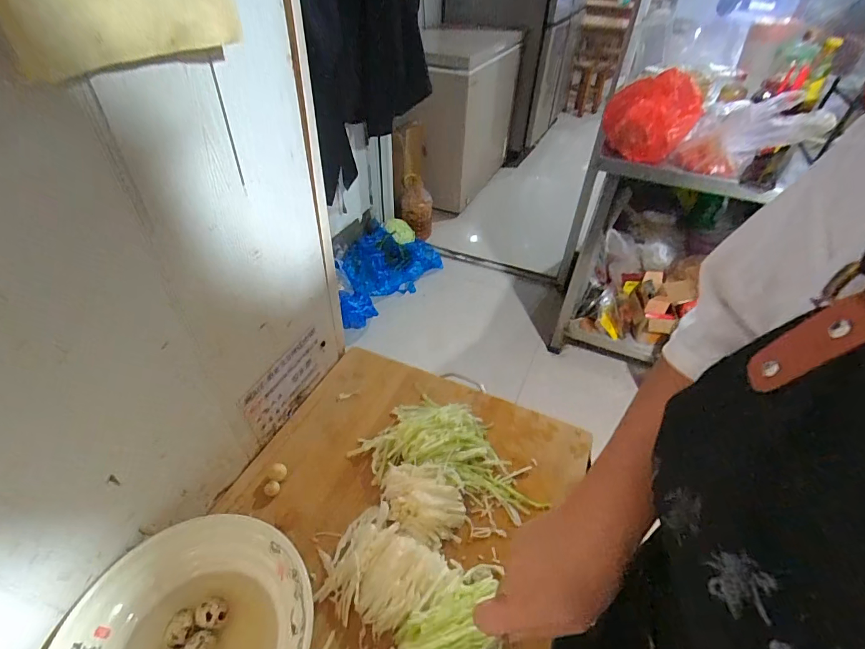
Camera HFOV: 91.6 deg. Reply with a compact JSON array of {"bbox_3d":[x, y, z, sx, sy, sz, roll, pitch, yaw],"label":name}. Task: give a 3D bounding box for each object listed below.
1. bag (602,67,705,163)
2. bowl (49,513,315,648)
[{"bbox_3d":[0.575,-0.569,1.126,0.179,0.170,0.242,7,42,4],"label":"bag"},{"bbox_3d":[-0.206,0.280,0.360,0.198,0.069,0.193,2,42,-1],"label":"bowl"}]

